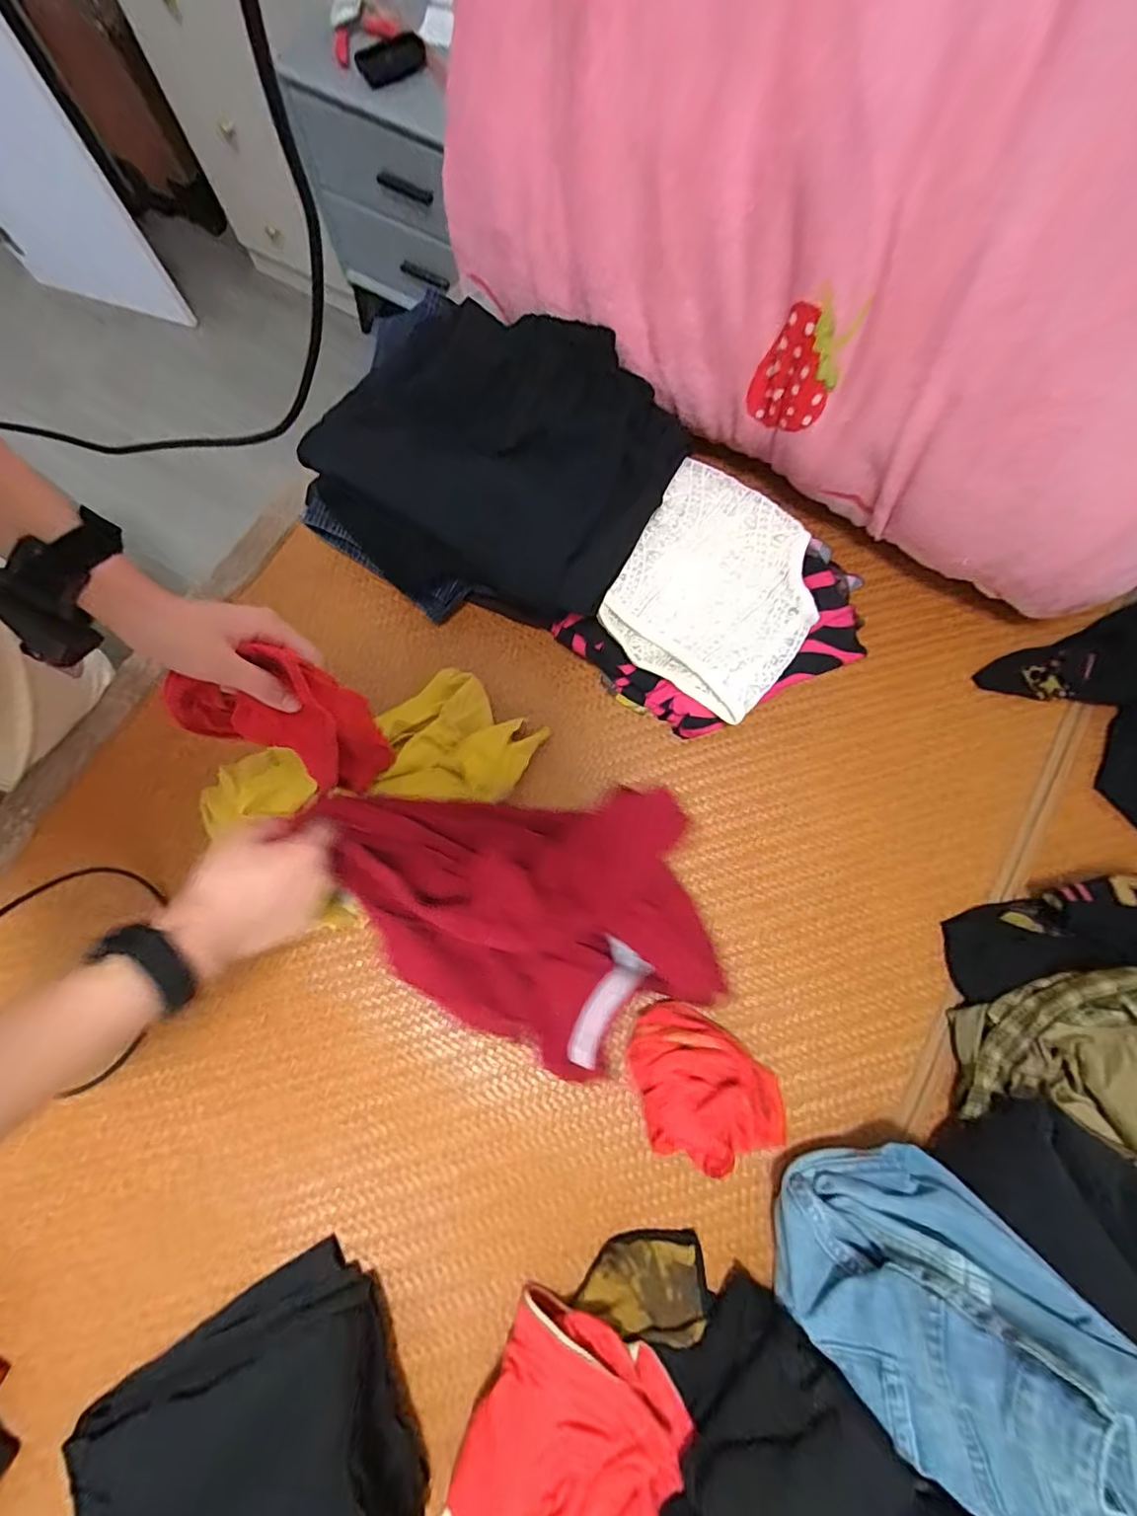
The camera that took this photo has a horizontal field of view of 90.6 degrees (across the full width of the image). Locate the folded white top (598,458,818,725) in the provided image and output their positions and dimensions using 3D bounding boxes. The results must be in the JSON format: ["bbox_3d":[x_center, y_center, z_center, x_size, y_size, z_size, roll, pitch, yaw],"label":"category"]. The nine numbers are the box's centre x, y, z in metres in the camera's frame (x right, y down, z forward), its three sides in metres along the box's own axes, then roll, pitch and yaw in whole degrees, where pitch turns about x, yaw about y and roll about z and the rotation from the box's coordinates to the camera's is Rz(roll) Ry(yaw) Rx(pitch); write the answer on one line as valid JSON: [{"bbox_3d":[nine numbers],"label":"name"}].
[{"bbox_3d":[0.155,-0.173,0.578,0.191,0.040,0.216,32,77,7],"label":"folded white top"}]

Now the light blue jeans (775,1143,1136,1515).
[{"bbox_3d":[0.297,0.435,0.397,0.161,0.132,0.276,-43,80,-10],"label":"light blue jeans"}]

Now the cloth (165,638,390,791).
[{"bbox_3d":[-0.228,-0.030,0.469,0.109,0.173,0.077,24,76,5],"label":"cloth"}]

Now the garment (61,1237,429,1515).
[{"bbox_3d":[-0.249,0.537,0.430,0.233,0.057,0.180,-28,77,-8],"label":"garment"}]

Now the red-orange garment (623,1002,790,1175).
[{"bbox_3d":[0.115,0.295,0.500,0.108,0.063,0.145,-40,79,-10],"label":"red-orange garment"}]

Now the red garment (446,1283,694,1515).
[{"bbox_3d":[0.005,0.550,0.441,0.160,0.047,0.165,25,77,6],"label":"red garment"}]

